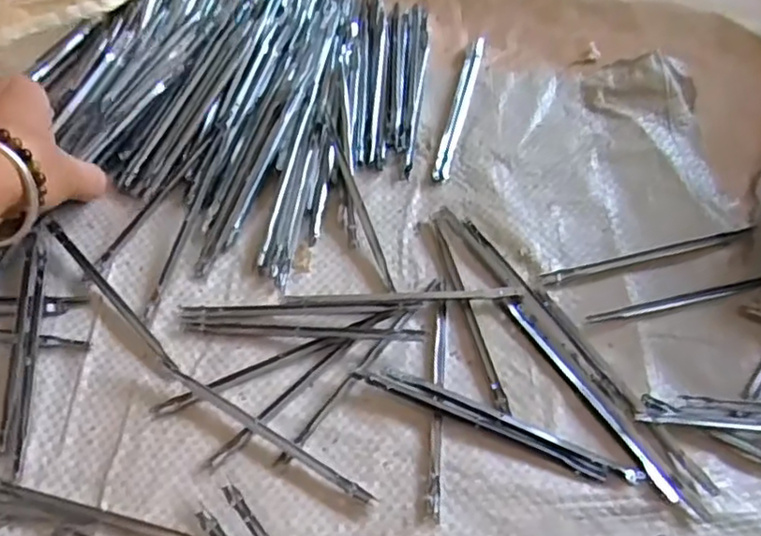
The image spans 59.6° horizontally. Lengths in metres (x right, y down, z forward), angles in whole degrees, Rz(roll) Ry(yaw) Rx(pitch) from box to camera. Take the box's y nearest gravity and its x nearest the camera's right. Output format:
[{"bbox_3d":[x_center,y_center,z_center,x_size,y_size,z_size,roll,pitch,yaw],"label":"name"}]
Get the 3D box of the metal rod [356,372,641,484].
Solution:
[{"bbox_3d":[0.056,0.075,0.325,0.139,0.007,0.013,21,60,12],"label":"metal rod"}]

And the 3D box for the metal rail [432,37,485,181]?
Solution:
[{"bbox_3d":[0.053,-0.108,0.437,0.012,0.004,0.129,12,58,7],"label":"metal rail"}]

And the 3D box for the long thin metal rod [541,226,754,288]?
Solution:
[{"bbox_3d":[0.151,-0.008,0.374,0.126,0.007,0.009,-12,59,-8],"label":"long thin metal rod"}]

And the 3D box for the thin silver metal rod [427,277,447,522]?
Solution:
[{"bbox_3d":[0.029,0.060,0.337,0.006,0.004,0.128,4,58,2],"label":"thin silver metal rod"}]

